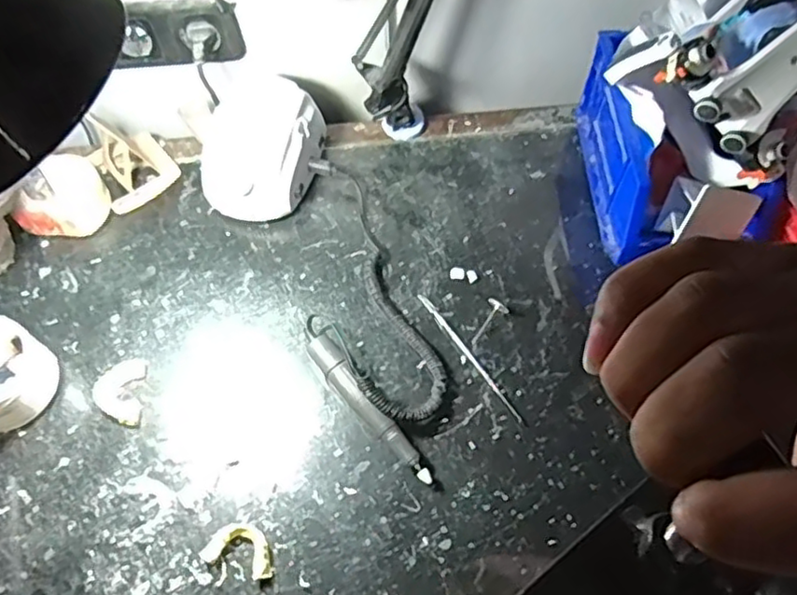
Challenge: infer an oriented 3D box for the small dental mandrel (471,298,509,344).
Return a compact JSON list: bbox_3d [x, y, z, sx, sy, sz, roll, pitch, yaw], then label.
[{"bbox_3d":[0.091,0.024,0.639,0.021,0.017,0.050,25,66,10],"label":"small dental mandrel"}]

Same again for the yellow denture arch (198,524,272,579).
[{"bbox_3d":[-0.133,0.212,0.547,0.061,0.007,0.037,16,64,9],"label":"yellow denture arch"}]

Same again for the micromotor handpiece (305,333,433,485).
[{"bbox_3d":[-0.029,0.103,0.595,0.025,0.031,0.166,-35,67,-15],"label":"micromotor handpiece"}]

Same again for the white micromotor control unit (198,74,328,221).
[{"bbox_3d":[-0.150,-0.159,0.706,0.119,0.072,0.150,20,65,11],"label":"white micromotor control unit"}]

